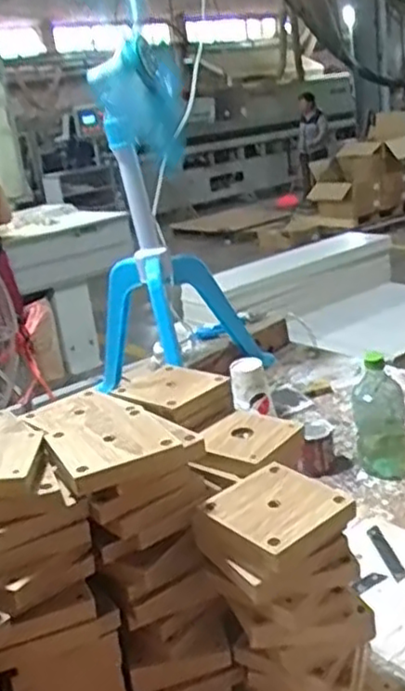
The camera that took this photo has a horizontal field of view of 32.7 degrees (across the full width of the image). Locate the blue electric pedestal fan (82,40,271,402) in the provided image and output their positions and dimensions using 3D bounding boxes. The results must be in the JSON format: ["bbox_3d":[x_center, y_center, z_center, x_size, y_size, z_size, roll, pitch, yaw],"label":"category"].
[{"bbox_3d":[-0.074,-0.243,1.439,0.367,0.663,0.335,-7,19,2],"label":"blue electric pedestal fan"}]

